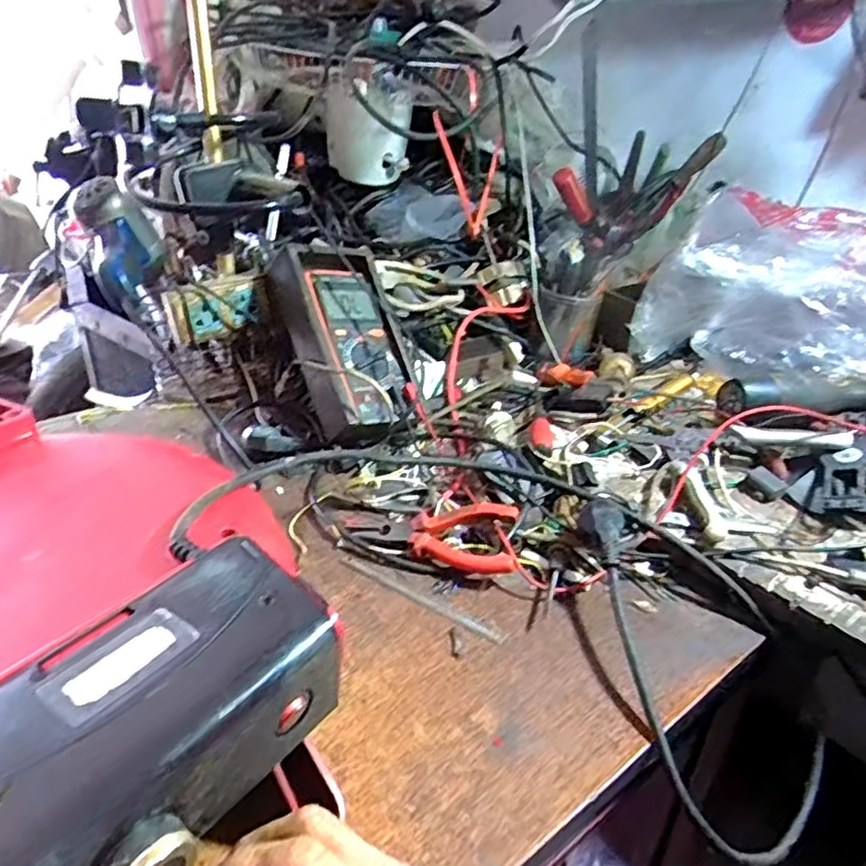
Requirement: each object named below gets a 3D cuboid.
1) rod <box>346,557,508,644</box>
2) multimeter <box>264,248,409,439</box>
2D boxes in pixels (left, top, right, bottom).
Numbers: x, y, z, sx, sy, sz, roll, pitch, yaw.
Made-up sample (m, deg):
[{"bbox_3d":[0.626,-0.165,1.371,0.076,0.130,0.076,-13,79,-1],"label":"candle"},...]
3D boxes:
[{"bbox_3d":[-0.011,0.126,0.503,0.145,0.006,0.009,19,35,27],"label":"rod"},{"bbox_3d":[-0.089,-0.094,0.675,0.122,0.067,0.207,-11,73,-33],"label":"multimeter"}]

